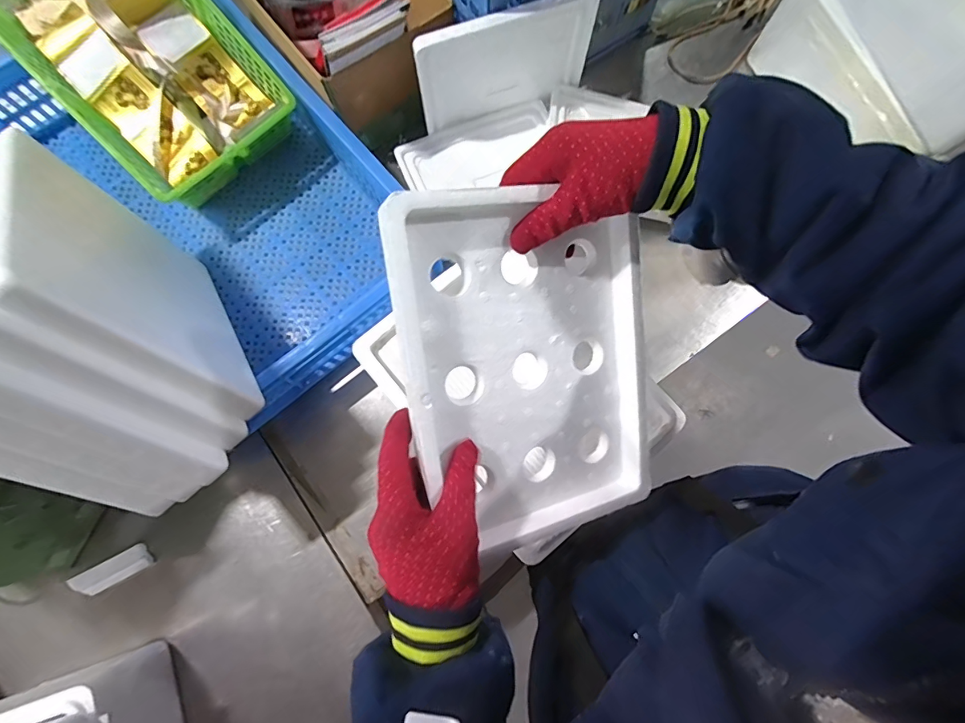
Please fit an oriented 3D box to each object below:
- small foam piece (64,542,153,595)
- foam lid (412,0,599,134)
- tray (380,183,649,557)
[{"bbox_3d":[-0.457,0.259,0.561,0.096,0.016,0.033,-27,79,-5],"label":"small foam piece"},{"bbox_3d":[0.030,-0.380,0.585,0.228,0.135,0.023,-17,78,-3],"label":"foam lid"},{"bbox_3d":[0.039,0.008,0.346,0.198,0.025,0.257,-11,102,-23],"label":"tray"}]

